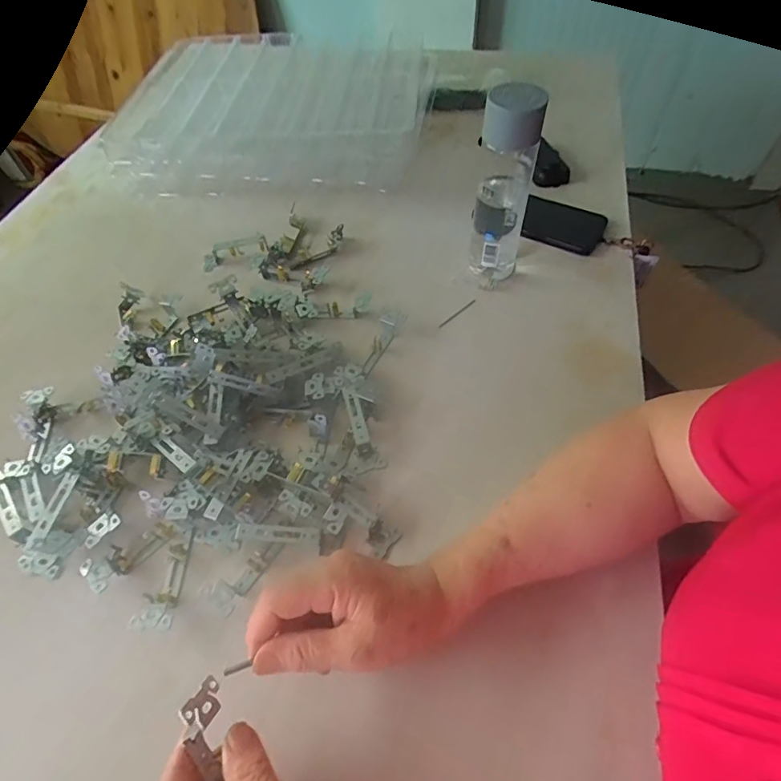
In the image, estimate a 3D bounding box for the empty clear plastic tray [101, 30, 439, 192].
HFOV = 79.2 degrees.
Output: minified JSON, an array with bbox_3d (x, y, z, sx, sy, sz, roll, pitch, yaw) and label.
[{"bbox_3d":[-0.169,-0.437,0.727,0.445,0.091,0.315,6,57,8],"label":"empty clear plastic tray"}]

